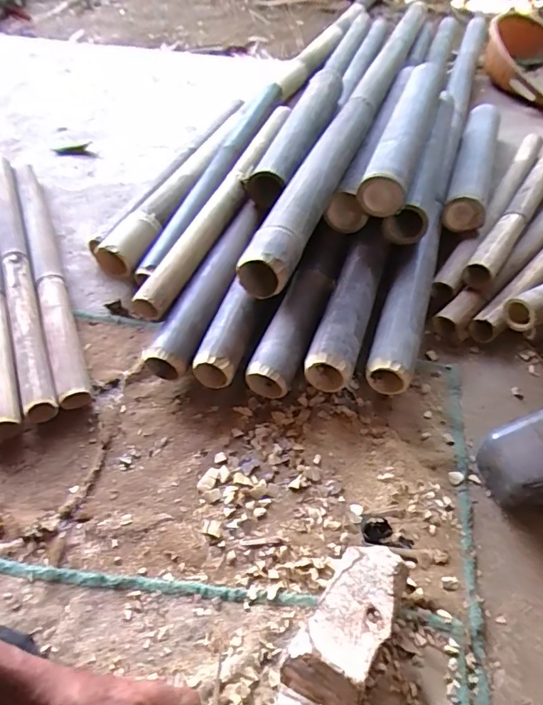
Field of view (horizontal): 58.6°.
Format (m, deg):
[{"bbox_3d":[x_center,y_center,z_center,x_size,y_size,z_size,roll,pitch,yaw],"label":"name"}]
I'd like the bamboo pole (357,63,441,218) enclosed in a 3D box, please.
[{"bbox_3d":[0.263,-0.431,0.936,0.079,0.070,0.495,16,53,12],"label":"bamboo pole"}]

